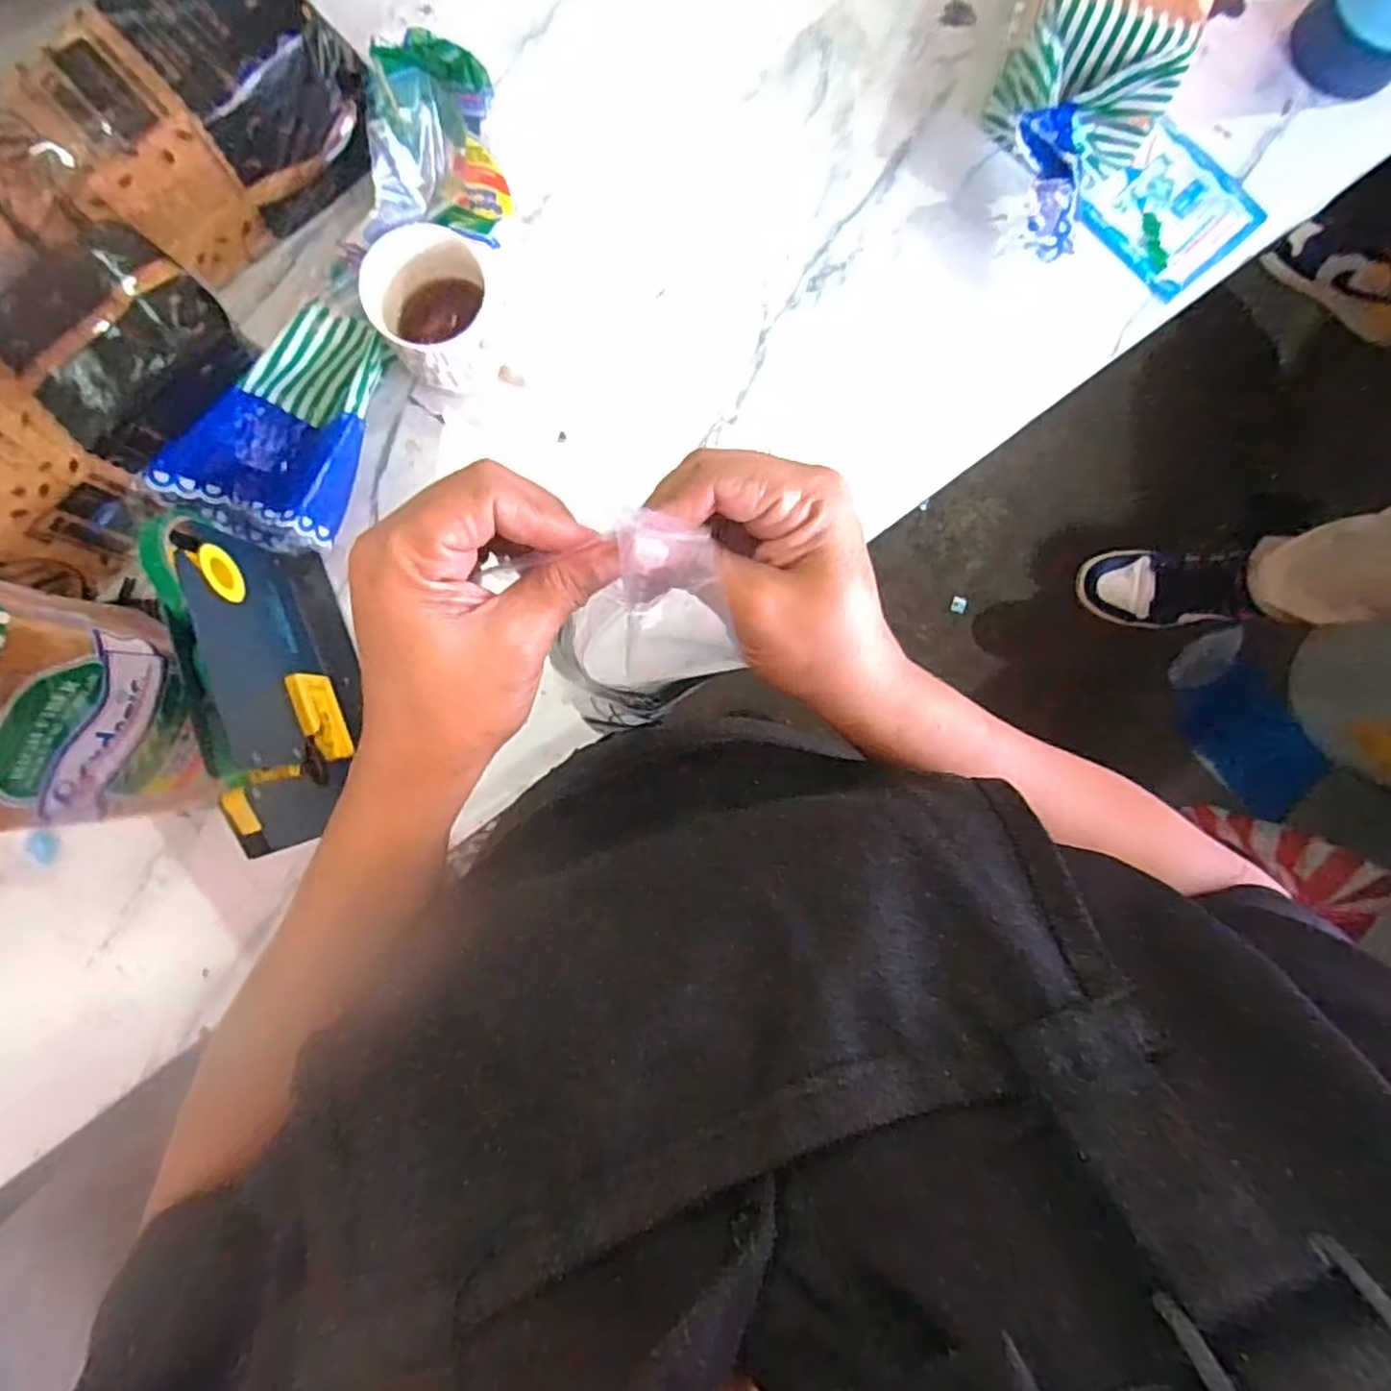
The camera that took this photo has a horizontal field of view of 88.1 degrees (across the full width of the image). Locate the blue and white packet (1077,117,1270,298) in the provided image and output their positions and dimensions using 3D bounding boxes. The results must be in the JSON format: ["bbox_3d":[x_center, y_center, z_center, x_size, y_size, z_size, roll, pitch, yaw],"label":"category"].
[{"bbox_3d":[0.374,-0.382,0.570,0.100,0.017,0.108,-41,89,-2],"label":"blue and white packet"}]

